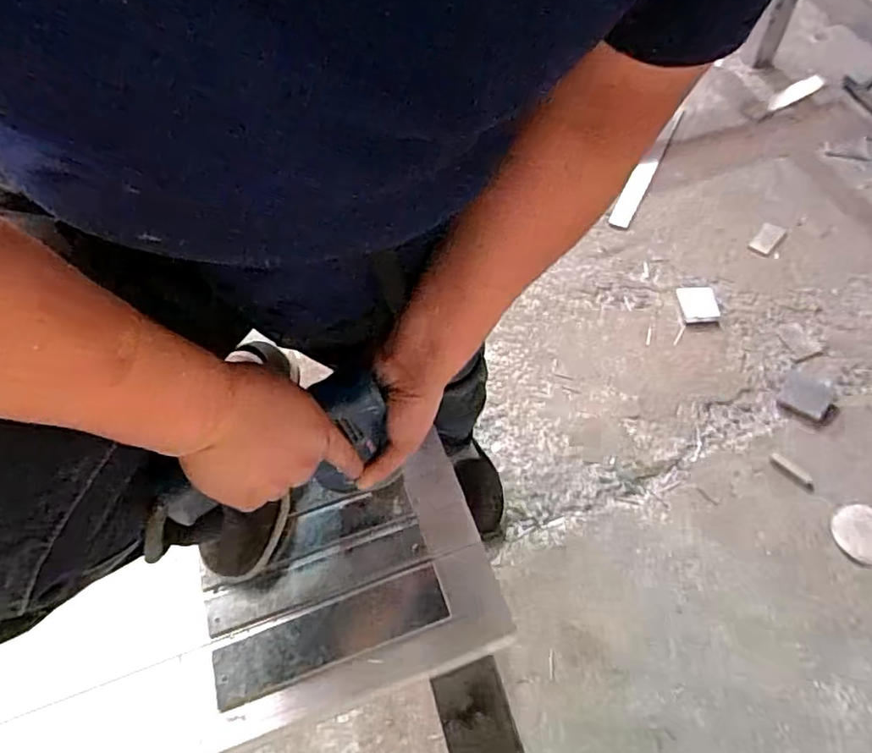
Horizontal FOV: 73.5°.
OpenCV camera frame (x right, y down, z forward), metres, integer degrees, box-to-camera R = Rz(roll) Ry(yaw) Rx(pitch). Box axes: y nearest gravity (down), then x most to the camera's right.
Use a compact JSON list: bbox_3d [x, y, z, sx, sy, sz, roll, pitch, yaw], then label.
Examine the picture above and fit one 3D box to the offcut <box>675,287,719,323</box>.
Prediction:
[{"bbox_3d":[0.631,-0.177,1.410,0.081,0.015,0.109,-9,57,13],"label":"offcut"}]

